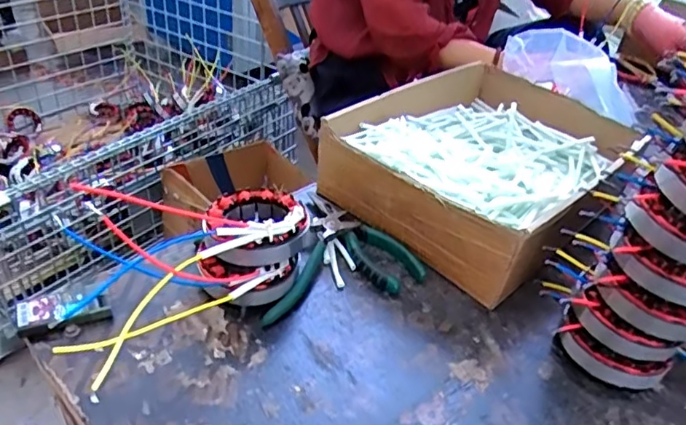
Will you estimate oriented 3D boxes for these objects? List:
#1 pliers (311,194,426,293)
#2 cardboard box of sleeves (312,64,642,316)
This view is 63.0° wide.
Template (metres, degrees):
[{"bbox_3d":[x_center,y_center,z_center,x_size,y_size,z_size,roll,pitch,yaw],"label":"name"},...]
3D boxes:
[{"bbox_3d":[0.015,0.026,0.549,0.145,0.027,0.062,32,42,31],"label":"pliers"},{"bbox_3d":[0.167,-0.057,0.641,0.245,0.098,0.342,31,41,29],"label":"cardboard box of sleeves"}]

